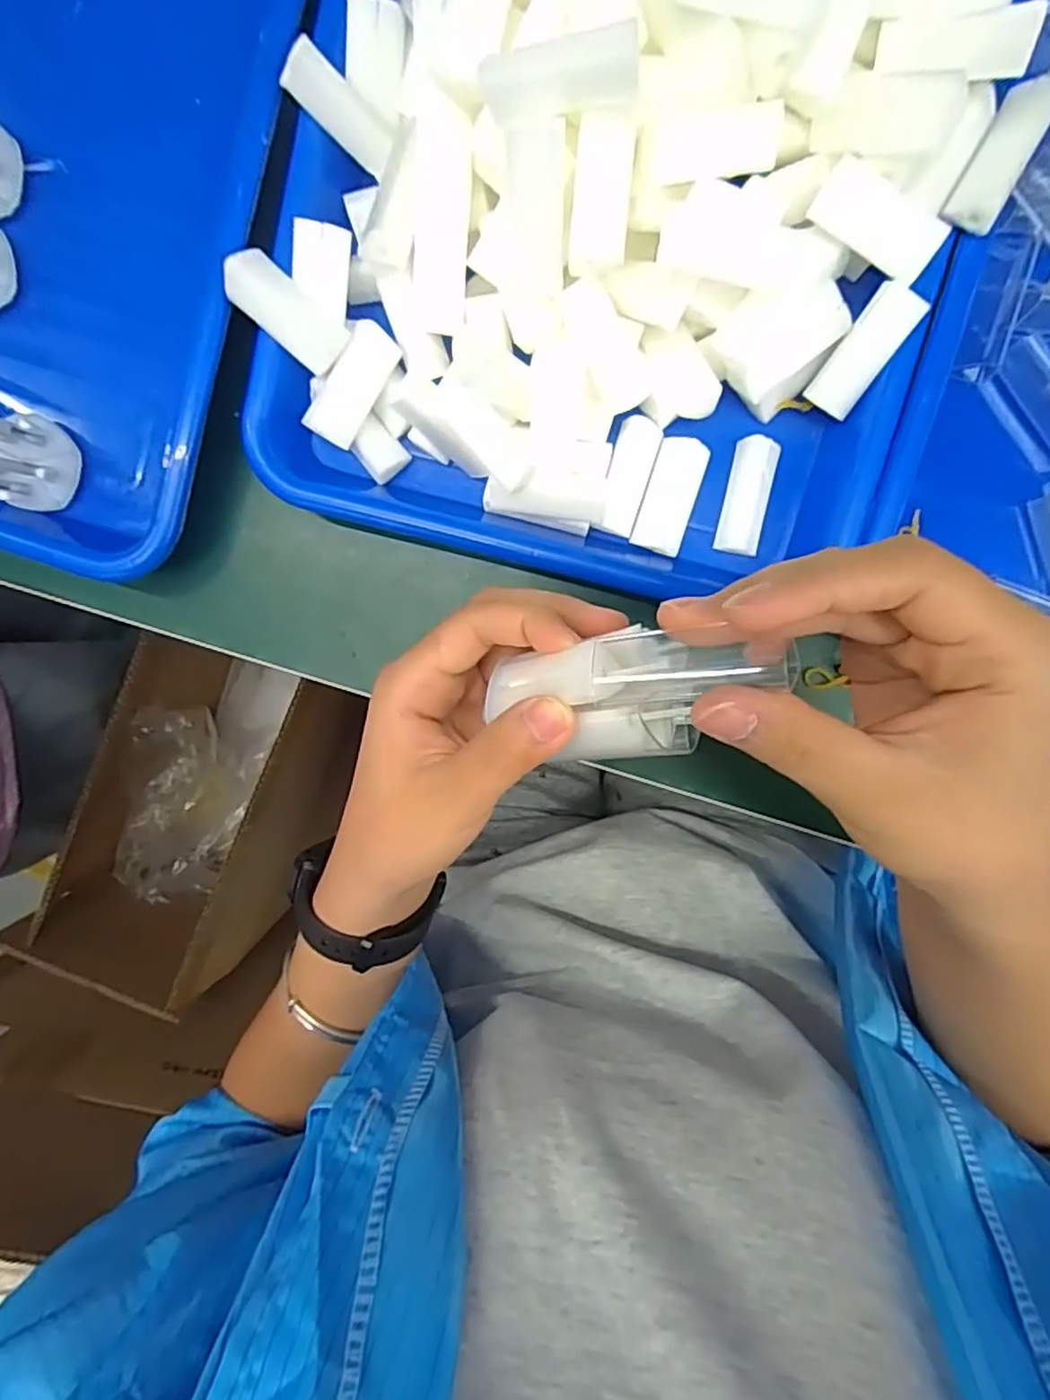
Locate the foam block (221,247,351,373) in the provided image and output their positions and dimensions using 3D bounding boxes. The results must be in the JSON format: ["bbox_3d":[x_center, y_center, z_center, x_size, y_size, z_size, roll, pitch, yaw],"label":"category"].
[{"bbox_3d":[-0.091,-0.149,0.253,0.045,0.010,0.022,36,96,-27],"label":"foam block"}]

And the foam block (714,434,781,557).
[{"bbox_3d":[0.093,-0.084,0.276,0.017,0.012,0.046,12,96,0],"label":"foam block"}]

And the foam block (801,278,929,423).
[{"bbox_3d":[0.130,-0.133,0.254,0.019,0.007,0.045,31,127,-2],"label":"foam block"}]

